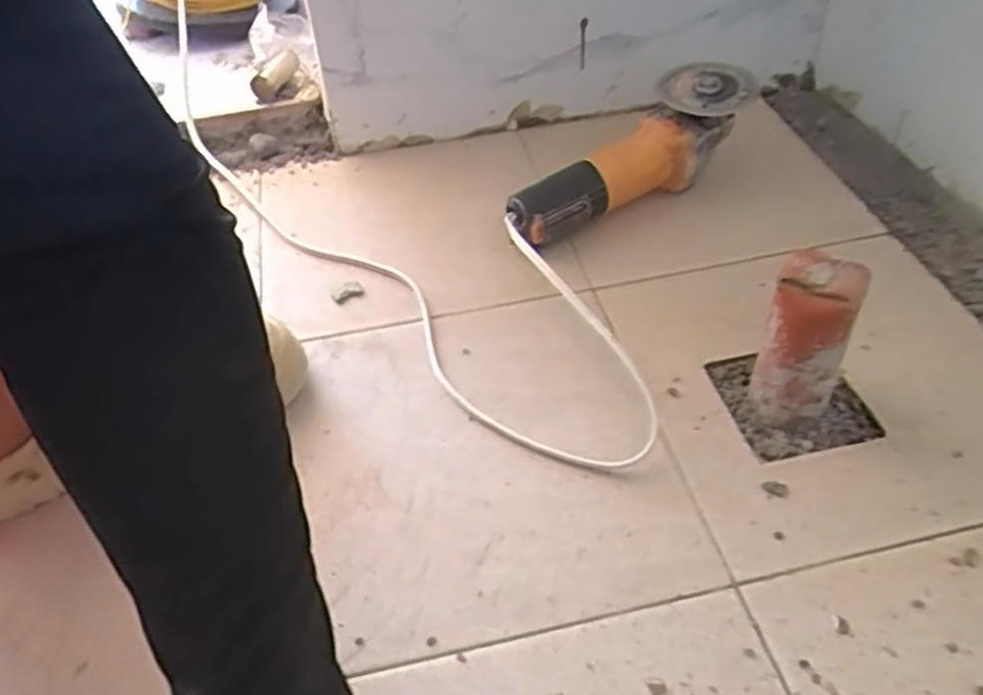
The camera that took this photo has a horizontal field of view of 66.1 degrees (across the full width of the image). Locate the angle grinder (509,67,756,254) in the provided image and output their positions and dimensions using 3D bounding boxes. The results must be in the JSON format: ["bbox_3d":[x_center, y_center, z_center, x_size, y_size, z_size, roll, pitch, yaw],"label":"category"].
[{"bbox_3d":[0.132,-0.186,0.746,0.268,0.116,0.083,-19,47,-15],"label":"angle grinder"}]

